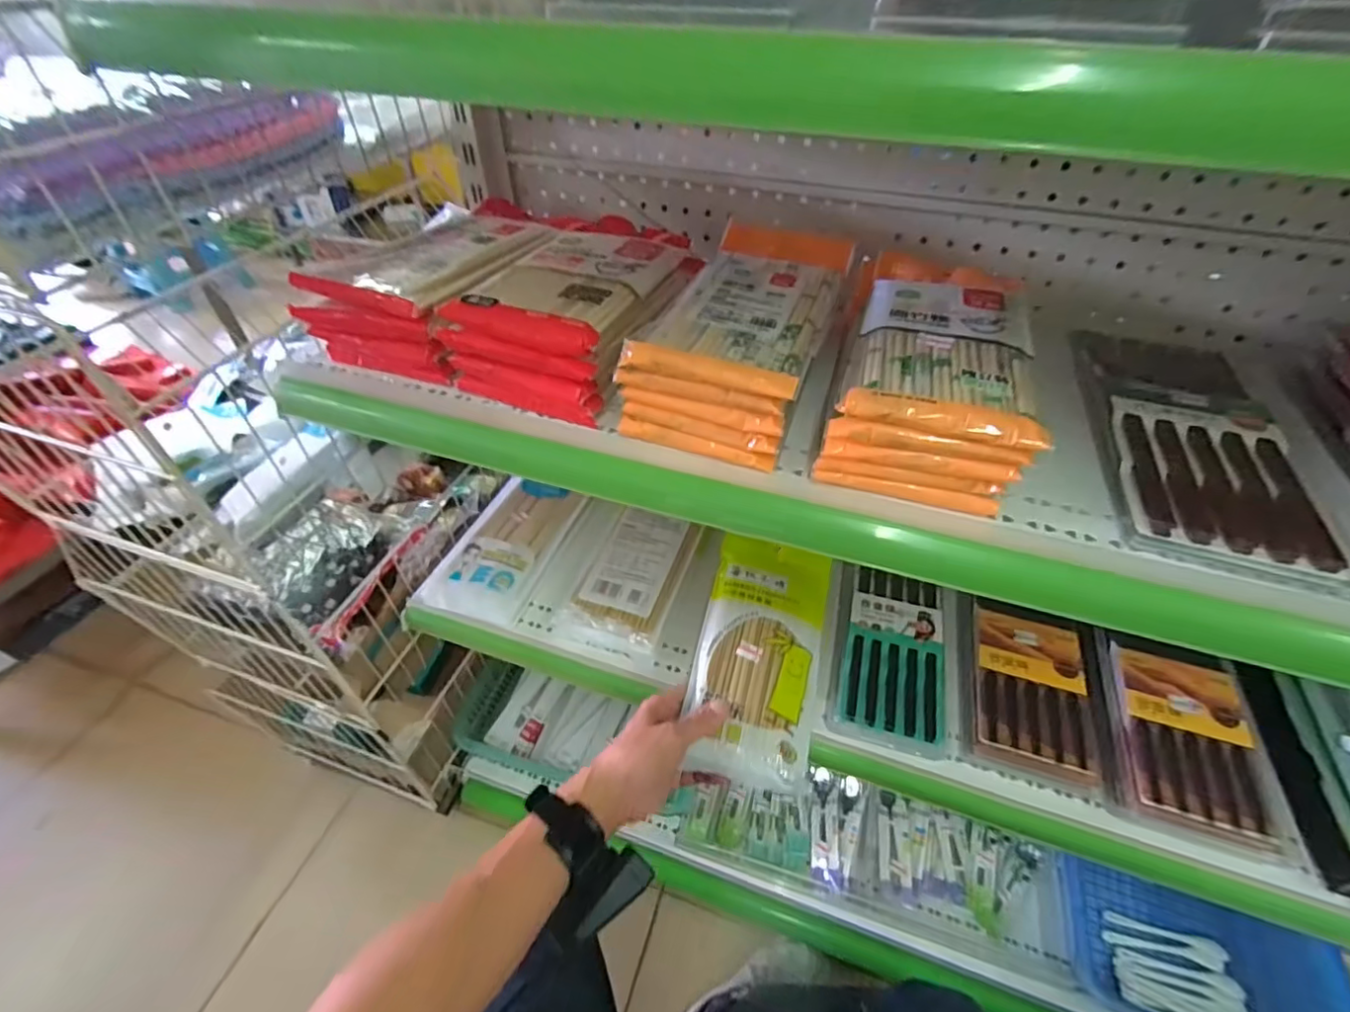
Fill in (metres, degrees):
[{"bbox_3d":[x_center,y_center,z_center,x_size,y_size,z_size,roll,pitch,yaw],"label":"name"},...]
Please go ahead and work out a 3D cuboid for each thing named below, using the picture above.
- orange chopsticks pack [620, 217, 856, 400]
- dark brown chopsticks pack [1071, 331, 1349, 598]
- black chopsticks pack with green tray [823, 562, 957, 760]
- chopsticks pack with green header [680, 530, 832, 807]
[{"bbox_3d":[0.062,-0.163,0.445,0.114,0.021,0.253,15,47,15],"label":"orange chopsticks pack"},{"bbox_3d":[0.374,-0.063,0.431,0.117,0.020,0.280,12,46,12],"label":"dark brown chopsticks pack"},{"bbox_3d":[0.248,0.164,0.653,0.133,0.043,0.231,15,47,14],"label":"black chopsticks pack with green tray"},{"bbox_3d":[0.088,0.144,0.584,0.122,0.033,0.262,9,46,9],"label":"chopsticks pack with green header"}]

